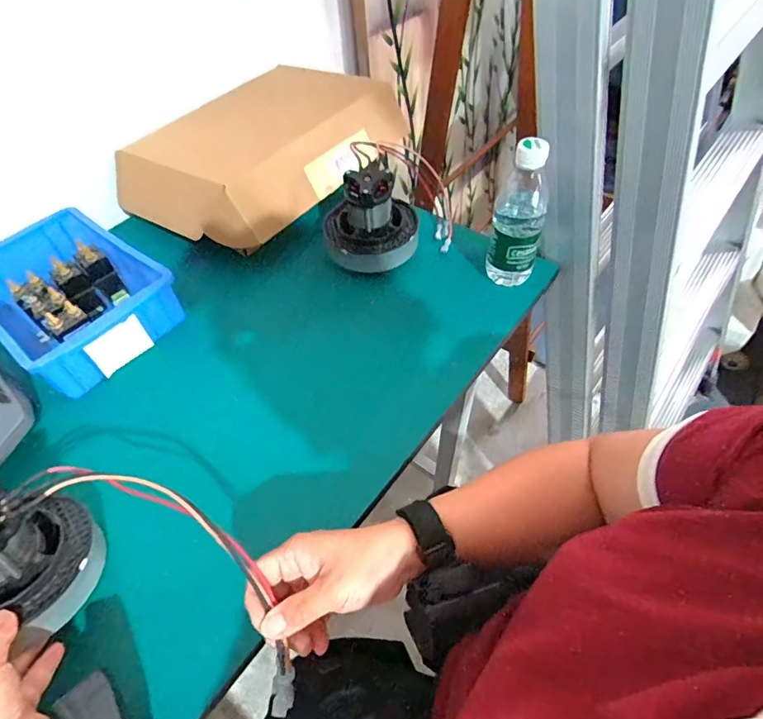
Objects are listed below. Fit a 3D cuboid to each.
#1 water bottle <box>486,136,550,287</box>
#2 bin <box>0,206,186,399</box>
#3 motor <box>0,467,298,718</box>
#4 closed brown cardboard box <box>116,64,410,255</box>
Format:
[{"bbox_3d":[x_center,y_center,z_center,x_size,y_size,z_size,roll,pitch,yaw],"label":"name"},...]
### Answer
[{"bbox_3d":[0.165,-0.171,0.559,0.057,0.186,0.068,12,54,13],"label":"water bottle"},{"bbox_3d":[-0.386,-0.083,0.574,0.234,0.080,0.168,32,61,25],"label":"bin"},{"bbox_3d":[-0.211,0.154,0.347,0.259,0.096,0.119,4,53,8],"label":"motor"},{"bbox_3d":[-0.179,-0.328,0.726,0.265,0.086,0.399,28,59,24],"label":"closed brown cardboard box"}]

